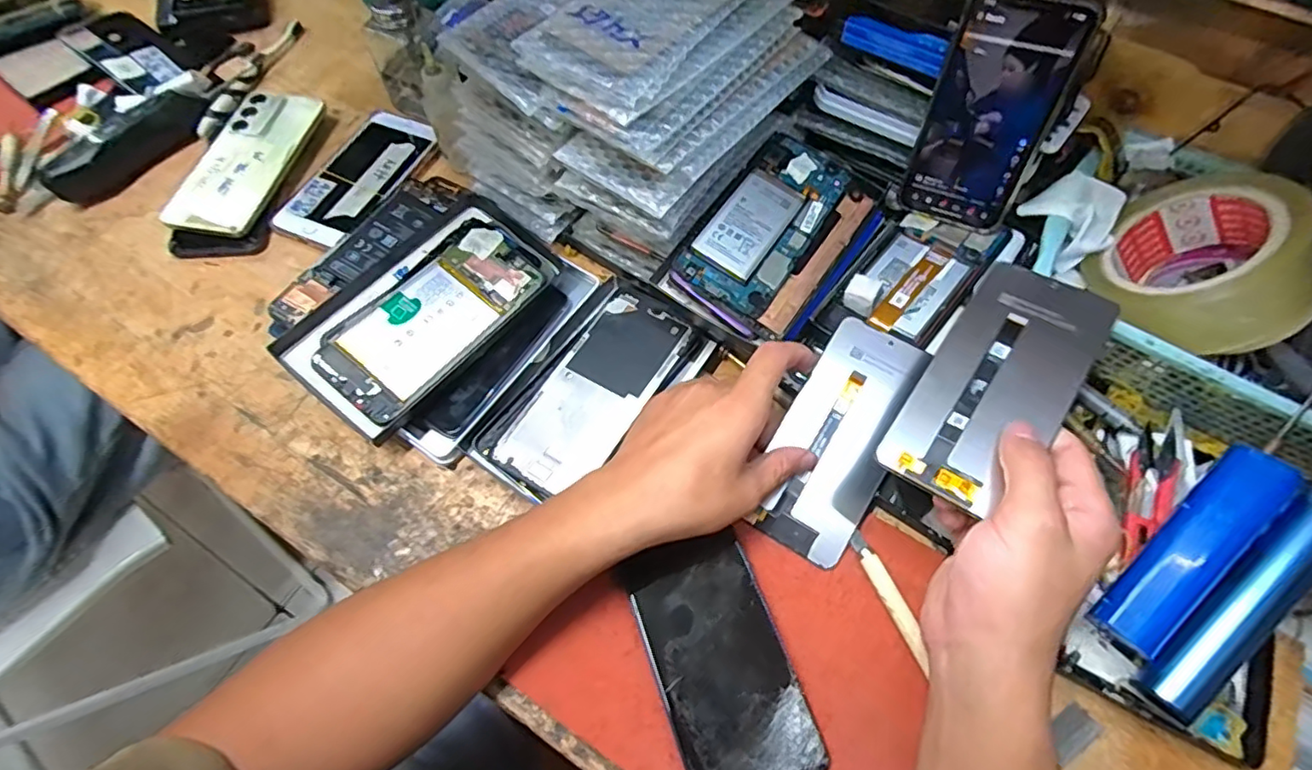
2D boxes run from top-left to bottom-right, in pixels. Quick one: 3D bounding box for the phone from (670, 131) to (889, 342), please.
[{"bbox_3d":[0.089,-0.110,0.430,0.092,0.012,0.162,38,70,2],"label":"phone"}]

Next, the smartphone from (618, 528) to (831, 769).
[{"bbox_3d":[0.036,0.158,0.343,0.072,0.014,0.136,-18,64,-9],"label":"smartphone"}]

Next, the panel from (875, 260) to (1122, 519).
[{"bbox_3d":[0.192,-0.003,0.338,0.071,0.010,0.157,39,76,18],"label":"panel"}]

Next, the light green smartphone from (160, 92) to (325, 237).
[{"bbox_3d":[-0.363,-0.204,0.538,0.075,0.015,0.174,20,67,-6],"label":"light green smartphone"}]

